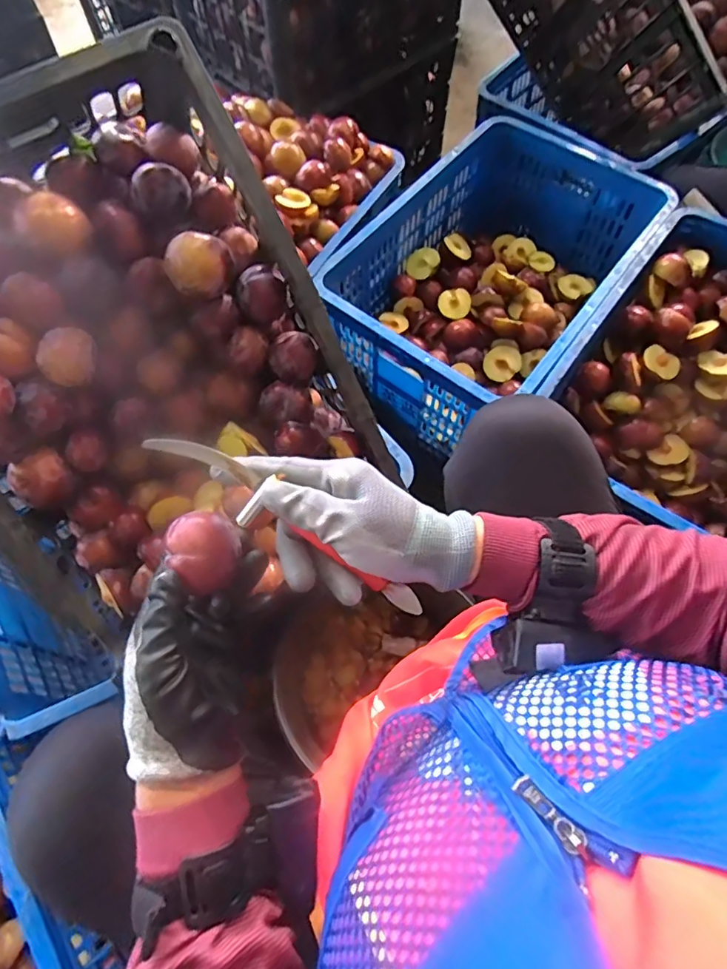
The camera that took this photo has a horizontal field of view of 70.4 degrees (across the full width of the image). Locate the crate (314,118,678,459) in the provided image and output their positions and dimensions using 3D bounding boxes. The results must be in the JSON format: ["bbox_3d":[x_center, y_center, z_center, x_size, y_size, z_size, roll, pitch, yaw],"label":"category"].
[{"bbox_3d":[0.217,-0.352,0.904,0.370,0.232,0.548,35,73,12],"label":"crate"}]

